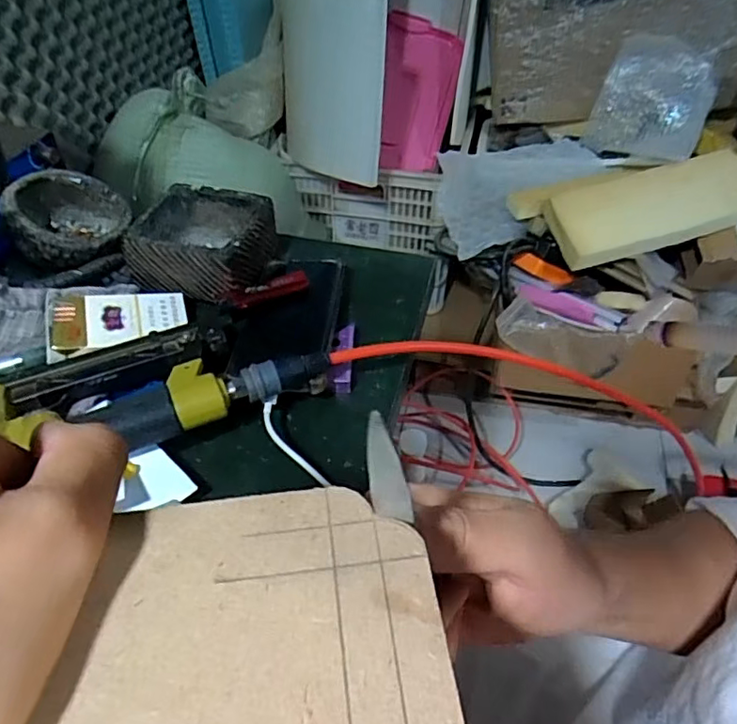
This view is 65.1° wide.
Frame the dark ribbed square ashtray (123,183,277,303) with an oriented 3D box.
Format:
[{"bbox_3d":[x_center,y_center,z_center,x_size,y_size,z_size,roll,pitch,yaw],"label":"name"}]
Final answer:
[{"bbox_3d":[-0.148,-0.112,0.528,0.105,0.044,0.105,14,47,13],"label":"dark ribbed square ashtray"}]

